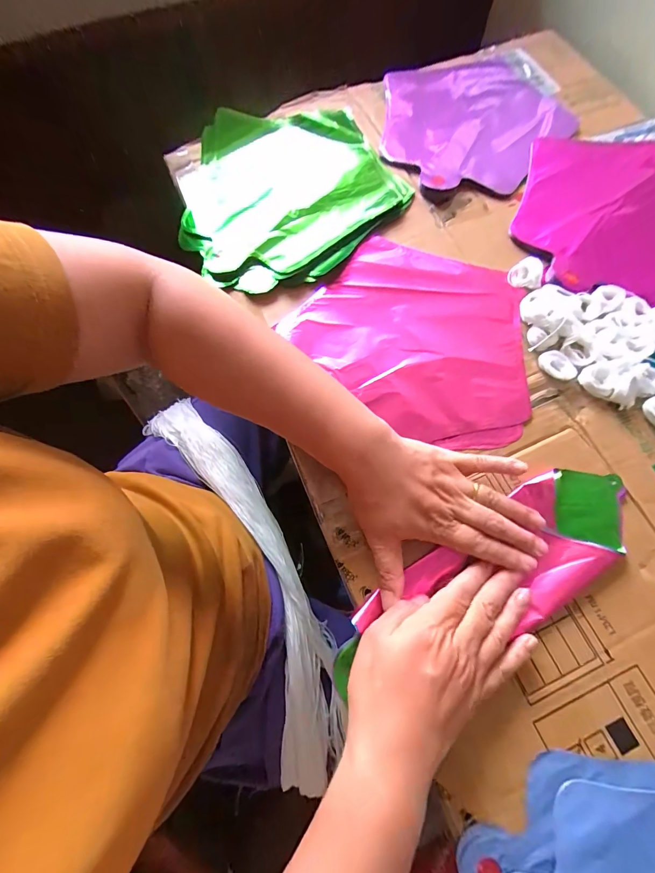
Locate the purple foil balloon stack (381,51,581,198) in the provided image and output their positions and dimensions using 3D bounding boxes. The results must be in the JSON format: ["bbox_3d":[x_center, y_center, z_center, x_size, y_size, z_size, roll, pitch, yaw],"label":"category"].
[{"bbox_3d":[0.188,-0.413,0.461,0.222,0.023,0.283,4,72,2],"label":"purple foil balloon stack"}]

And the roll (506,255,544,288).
[{"bbox_3d":[0.204,-0.167,0.368,0.031,0.011,0.034,0,71,1],"label":"roll"}]

